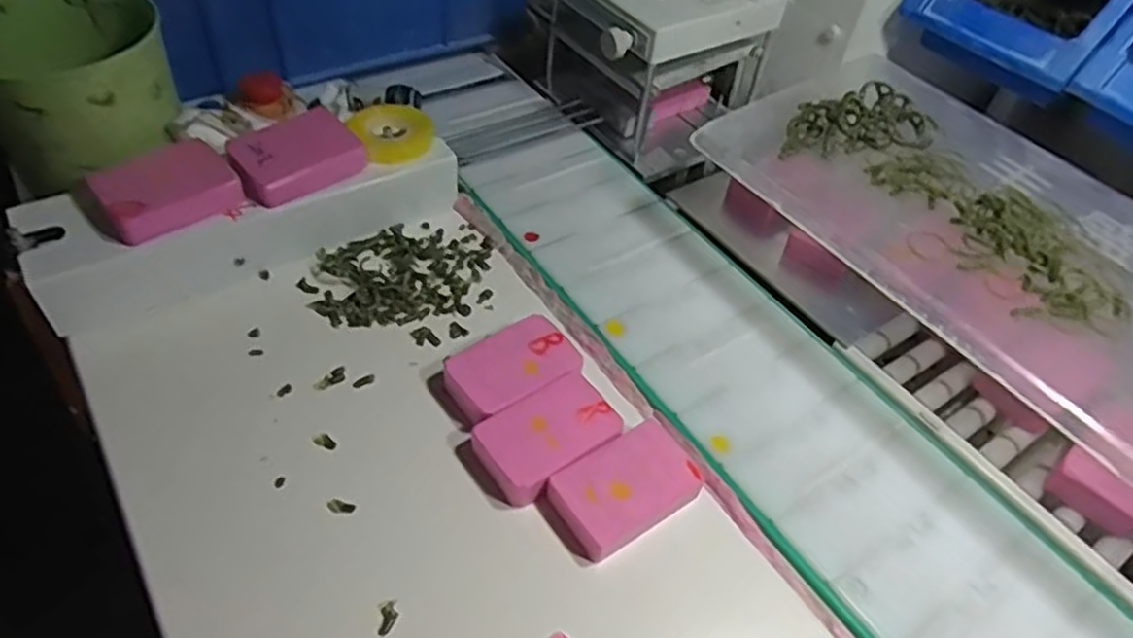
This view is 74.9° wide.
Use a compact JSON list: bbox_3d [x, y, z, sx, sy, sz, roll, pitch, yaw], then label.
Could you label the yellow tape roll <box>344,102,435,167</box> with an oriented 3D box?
[{"bbox_3d":[-0.120,-0.129,0.503,0.054,0.016,0.062,-23,53,-23],"label":"yellow tape roll"}]

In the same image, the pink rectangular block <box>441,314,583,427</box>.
[{"bbox_3d":[-0.031,0.029,0.420,0.073,0.021,0.051,-26,55,-25],"label":"pink rectangular block"}]

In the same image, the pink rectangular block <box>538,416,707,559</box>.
[{"bbox_3d":[0.030,0.084,0.373,0.071,0.013,0.046,-27,55,-26],"label":"pink rectangular block"}]

